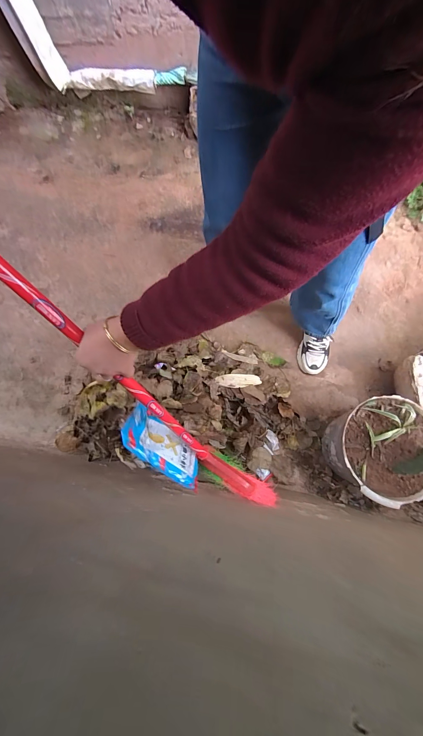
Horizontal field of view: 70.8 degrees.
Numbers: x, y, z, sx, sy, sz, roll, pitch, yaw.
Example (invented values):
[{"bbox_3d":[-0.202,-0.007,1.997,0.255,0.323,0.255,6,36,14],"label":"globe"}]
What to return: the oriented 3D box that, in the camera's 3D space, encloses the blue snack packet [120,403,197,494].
[{"bbox_3d":[-0.102,0.171,0.654,0.217,0.023,0.112,42,34,-27],"label":"blue snack packet"}]

